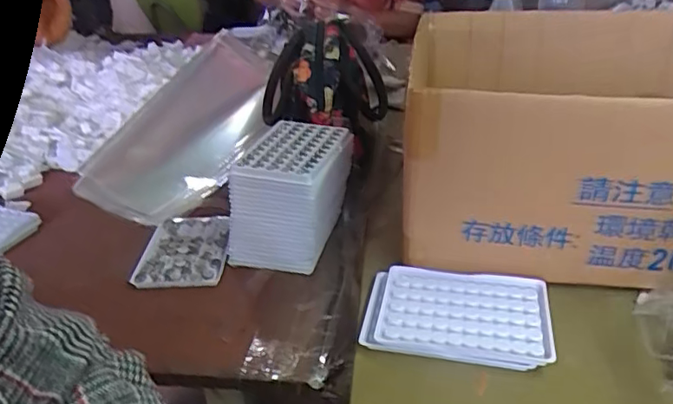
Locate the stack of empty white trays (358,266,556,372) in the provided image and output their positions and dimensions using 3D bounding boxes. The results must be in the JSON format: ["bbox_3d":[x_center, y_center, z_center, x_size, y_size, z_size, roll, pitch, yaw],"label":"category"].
[{"bbox_3d":[0.095,0.090,0.456,0.142,0.022,0.089,4,31,12],"label":"stack of empty white trays"}]

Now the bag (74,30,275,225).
[{"bbox_3d":[-0.224,-0.114,0.849,0.224,0.081,0.396,4,43,12],"label":"bag"}]

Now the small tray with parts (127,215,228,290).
[{"bbox_3d":[-0.165,0.052,0.631,0.093,0.015,0.125,-3,30,-1],"label":"small tray with parts"}]

